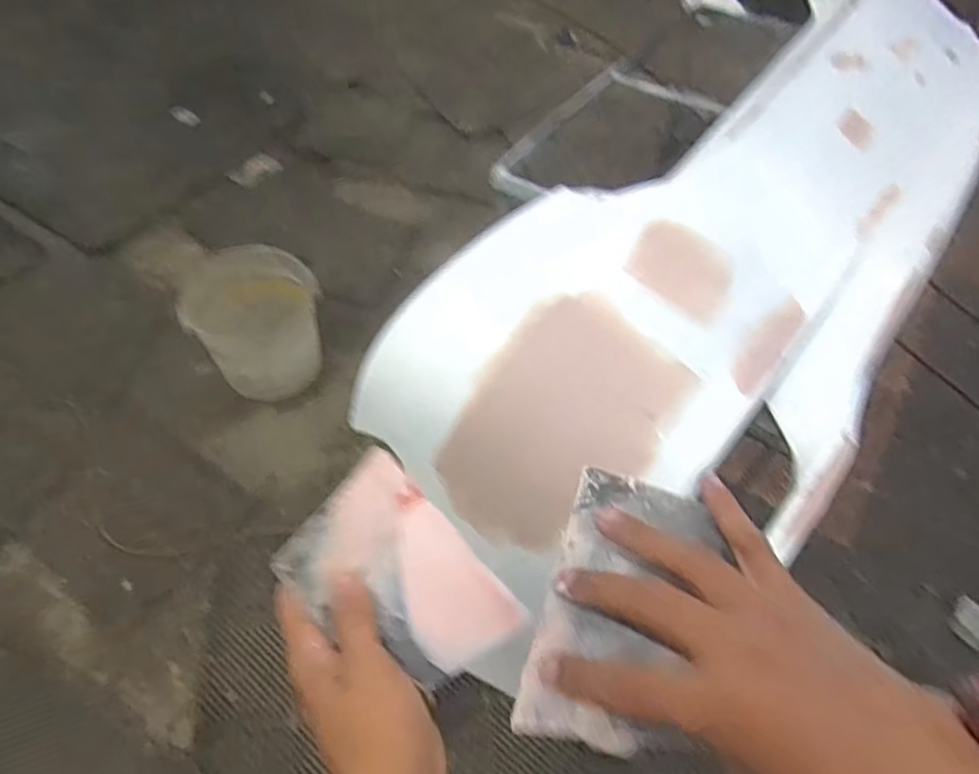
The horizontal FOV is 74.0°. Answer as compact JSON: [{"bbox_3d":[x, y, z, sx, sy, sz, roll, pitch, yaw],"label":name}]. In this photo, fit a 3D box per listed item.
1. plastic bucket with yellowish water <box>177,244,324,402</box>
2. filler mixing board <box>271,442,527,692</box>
[{"bbox_3d":[-0.617,-0.181,1.766,0.316,0.257,0.333,2,55,-3],"label":"plastic bucket with yellowish water"},{"bbox_3d":[-0.059,0.117,0.400,0.097,0.012,0.142,-37,65,-26],"label":"filler mixing board"}]

